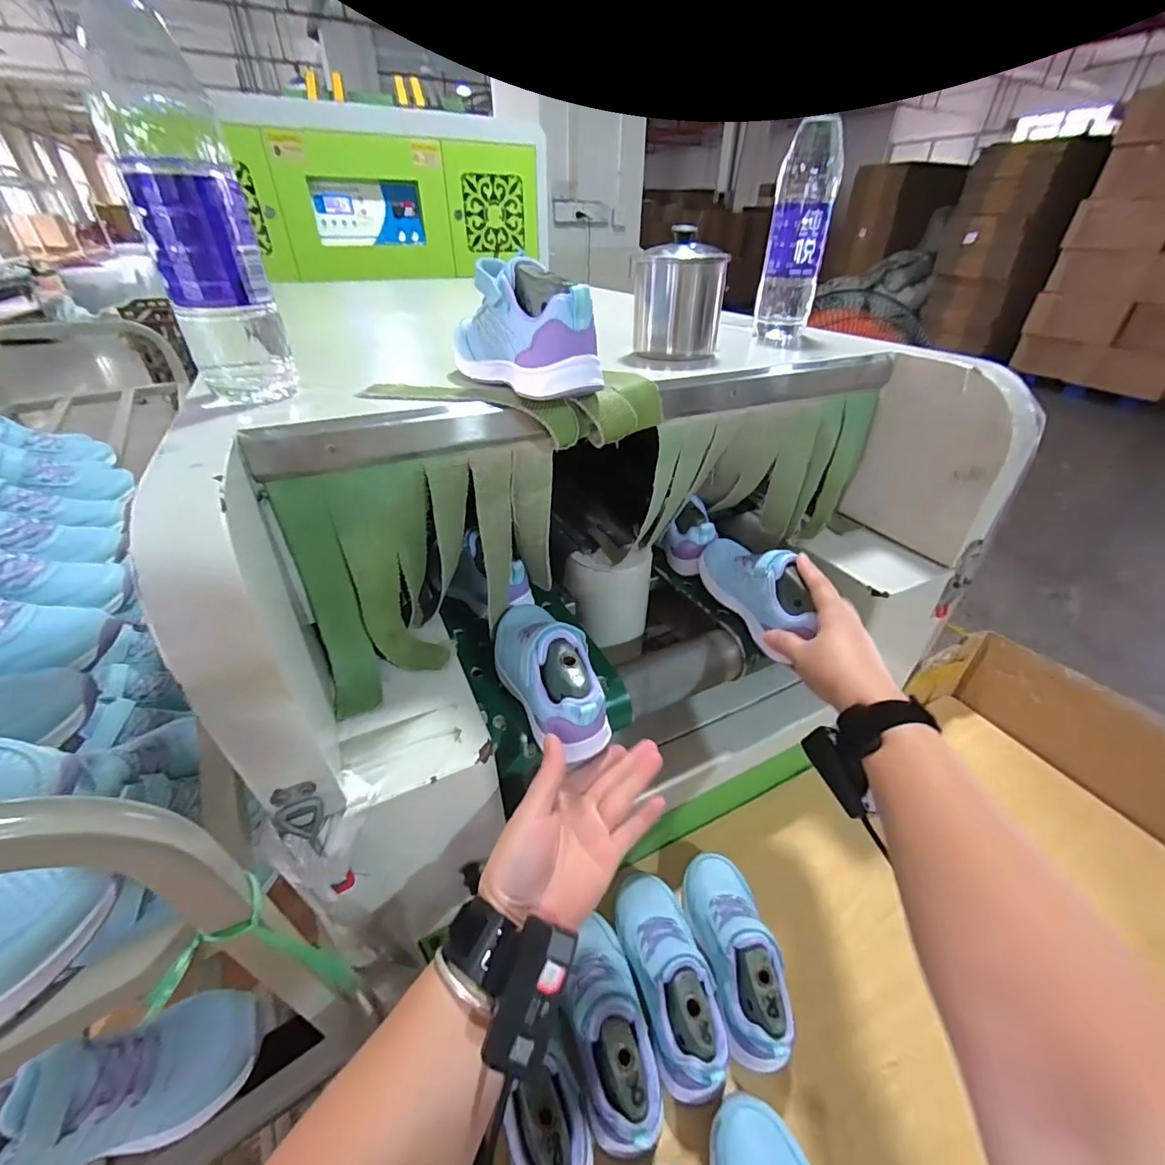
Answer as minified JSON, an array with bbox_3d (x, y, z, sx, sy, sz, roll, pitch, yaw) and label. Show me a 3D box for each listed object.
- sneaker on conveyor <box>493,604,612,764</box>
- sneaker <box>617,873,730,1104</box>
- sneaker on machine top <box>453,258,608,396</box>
[{"bbox_3d":[-0.034,0.071,0.437,0.061,0.079,0.162,-17,40,-22],"label":"sneaker on conveyor"},{"bbox_3d":[0.082,0.367,0.464,0.070,0.090,0.173,-8,25,-11],"label":"sneaker"},{"bbox_3d":[-0.046,-0.195,0.378,0.055,0.077,0.140,-24,43,-29],"label":"sneaker on machine top"}]

